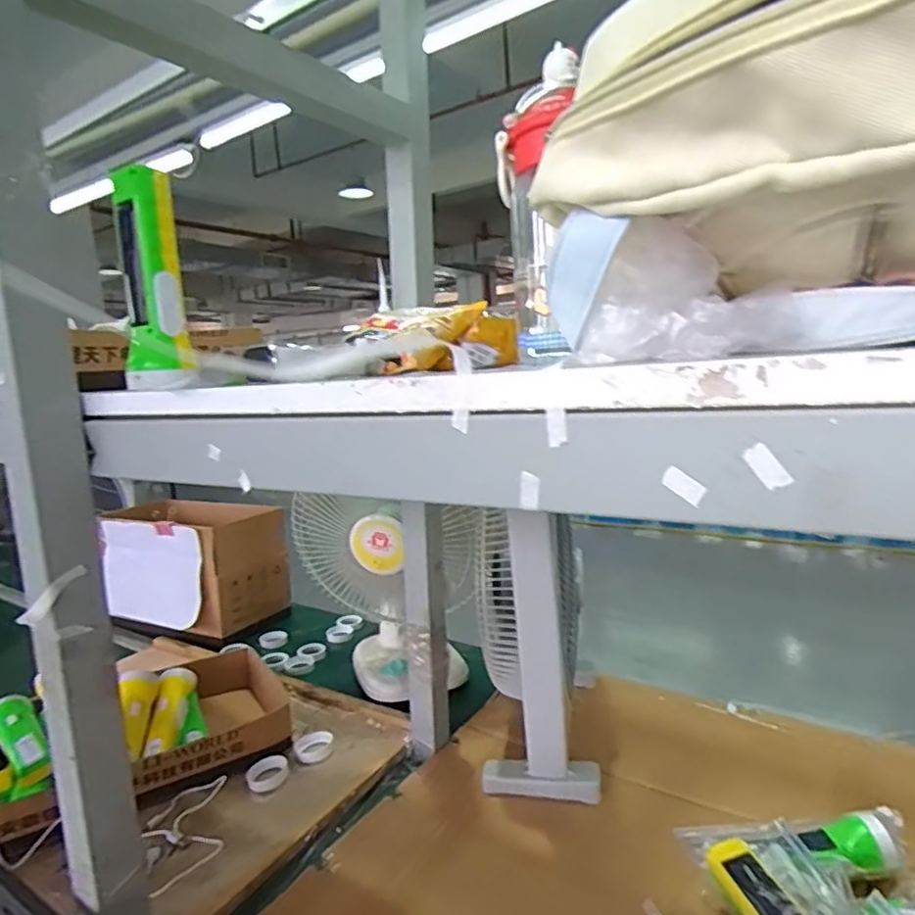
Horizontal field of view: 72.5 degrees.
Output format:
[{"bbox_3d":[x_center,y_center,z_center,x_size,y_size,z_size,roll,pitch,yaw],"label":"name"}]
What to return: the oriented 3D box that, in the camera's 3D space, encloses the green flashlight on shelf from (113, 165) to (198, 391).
[{"bbox_3d":[-0.237,-0.132,0.479,0.050,0.152,0.047,-7,9,-23],"label":"green flashlight on shelf"}]

